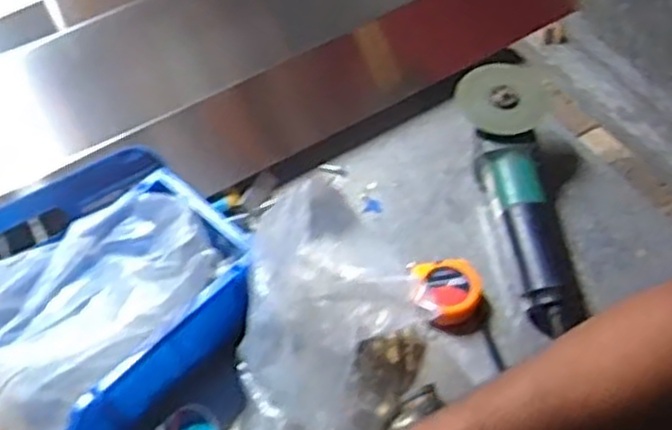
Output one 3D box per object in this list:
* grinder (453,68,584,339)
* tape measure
[{"bbox_3d":[0.199,-0.033,0.874,0.115,0.102,0.339,-1,54,3],"label":"grinder"},{"bbox_3d":[0.119,0.076,0.834,0.084,0.039,0.083,-2,54,2],"label":"tape measure"}]

